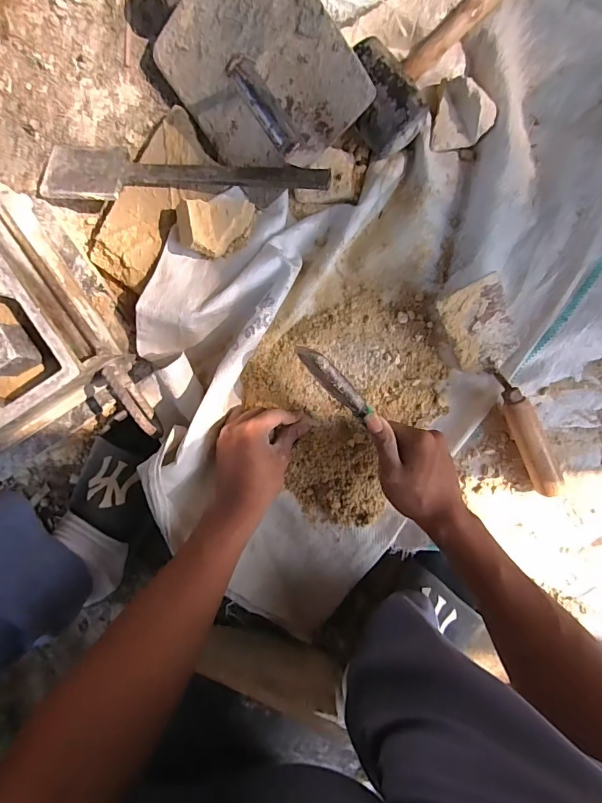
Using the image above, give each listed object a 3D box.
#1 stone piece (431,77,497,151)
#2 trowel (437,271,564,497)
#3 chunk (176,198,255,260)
[{"bbox_3d":[0.180,-0.311,0.466,0.058,0.030,0.065,13,95,1],"label":"stone piece"},{"bbox_3d":[0.246,-0.018,0.483,0.072,0.056,0.255,-31,93,5],"label":"trowel"},{"bbox_3d":[-0.092,-0.189,0.460,0.083,0.042,0.063,-5,95,3],"label":"chunk"}]

